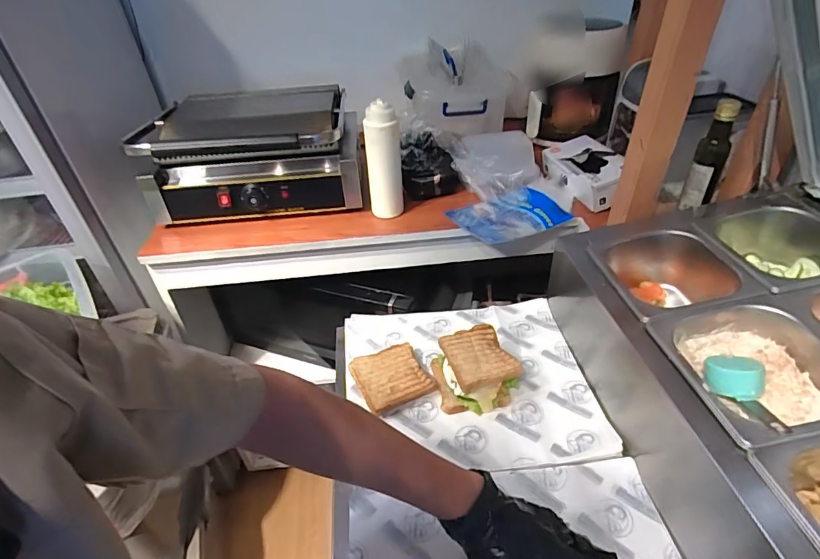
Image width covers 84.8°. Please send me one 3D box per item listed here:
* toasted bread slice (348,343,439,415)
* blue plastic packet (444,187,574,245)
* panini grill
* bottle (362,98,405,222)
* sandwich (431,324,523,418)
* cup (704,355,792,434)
[{"bbox_3d":[-0.029,0.148,0.676,0.099,0.027,0.104,-20,41,-20],"label":"toasted bread slice"},{"bbox_3d":[0.211,-0.135,0.922,0.232,0.029,0.152,-18,40,-17],"label":"blue plastic packet"},{"bbox_3d":[-0.333,-0.276,0.980,0.420,0.184,0.345,-7,38,-4],"label":"panini grill"},{"bbox_3d":[-0.052,-0.233,0.899,0.068,0.230,0.071,-4,38,0],"label":"bottle"},{"bbox_3d":[0.094,0.130,0.656,0.114,0.065,0.108,-9,38,-7],"label":"sandwich"},{"bbox_3d":[0.361,0.119,0.476,0.050,0.036,0.121,-3,38,0],"label":"cup"}]

